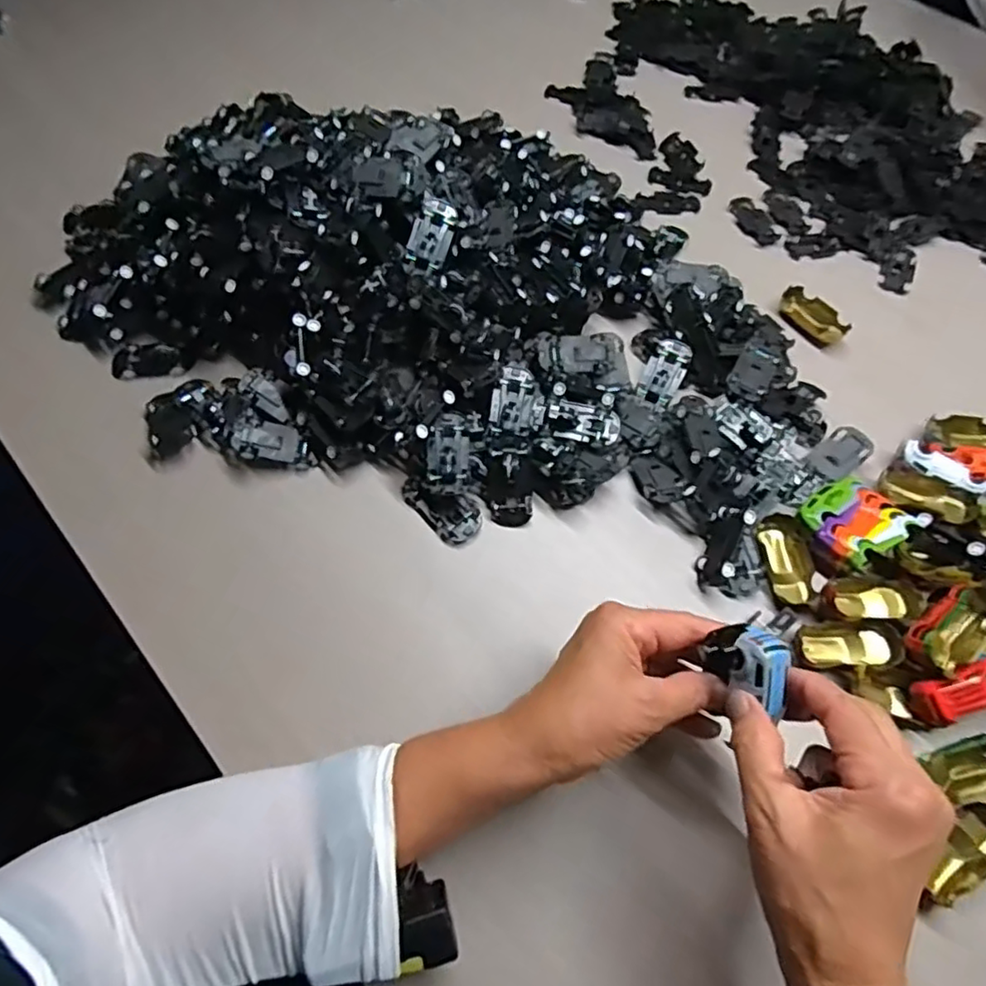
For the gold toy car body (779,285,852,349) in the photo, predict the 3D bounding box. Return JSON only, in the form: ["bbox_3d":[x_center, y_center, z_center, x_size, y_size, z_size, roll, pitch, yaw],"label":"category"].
[{"bbox_3d":[0.284,-0.157,0.569,0.033,0.017,0.063,-31,67,-17],"label":"gold toy car body"}]

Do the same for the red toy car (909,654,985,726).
[{"bbox_3d":[0.298,0.123,0.400,0.062,0.025,0.026,-16,63,-10],"label":"red toy car"}]

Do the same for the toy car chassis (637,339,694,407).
[{"bbox_3d":[0.143,-0.102,0.530,0.032,0.015,0.059,25,63,11],"label":"toy car chassis"}]

